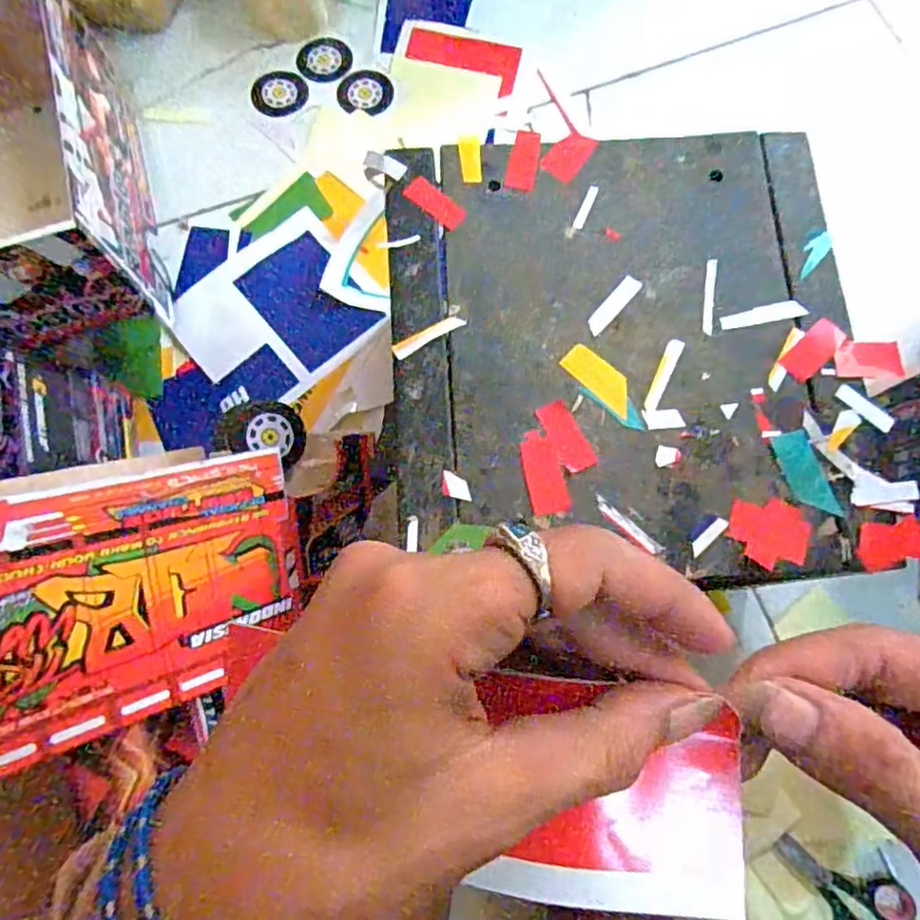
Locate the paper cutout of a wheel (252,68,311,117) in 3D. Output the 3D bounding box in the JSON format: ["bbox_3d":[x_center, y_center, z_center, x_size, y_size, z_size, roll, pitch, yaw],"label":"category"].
[{"bbox_3d":[-0.185,-0.377,0.658,0.055,0.008,0.057,0,77,1],"label":"paper cutout of a wheel"}]

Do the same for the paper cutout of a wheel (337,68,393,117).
[{"bbox_3d":[-0.096,-0.376,0.654,0.054,0.005,0.052,0,77,1],"label":"paper cutout of a wheel"}]

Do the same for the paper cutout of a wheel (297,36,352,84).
[{"bbox_3d":[-0.143,-0.420,0.672,0.056,0.007,0.061,0,77,1],"label":"paper cutout of a wheel"}]

